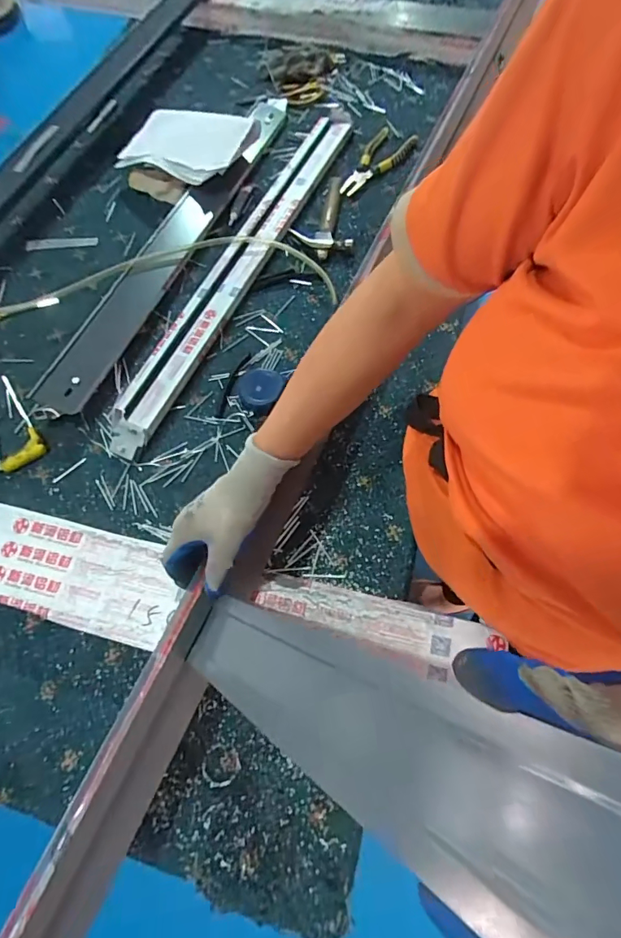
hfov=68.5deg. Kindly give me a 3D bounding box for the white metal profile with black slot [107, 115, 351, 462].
[{"bbox_3d":[-0.104,-0.351,0.752,0.082,0.035,0.771,25,70,12],"label":"white metal profile with black slot"}]

